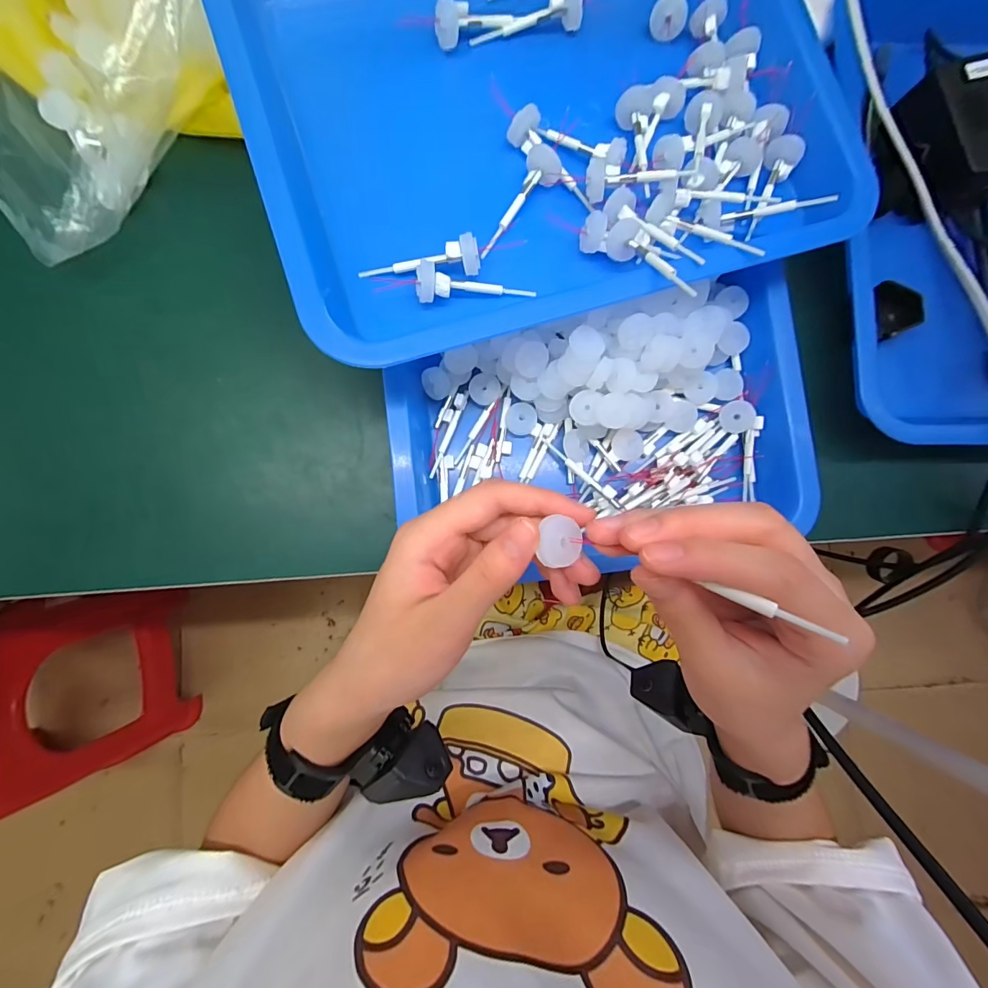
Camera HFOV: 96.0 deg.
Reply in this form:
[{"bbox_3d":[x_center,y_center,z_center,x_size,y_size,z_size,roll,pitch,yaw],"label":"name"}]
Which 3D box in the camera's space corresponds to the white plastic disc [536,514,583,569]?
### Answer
[{"bbox_3d":[0.027,0.018,0.177,0.019,0.004,0.017,-15,96,-23],"label":"white plastic disc"}]

